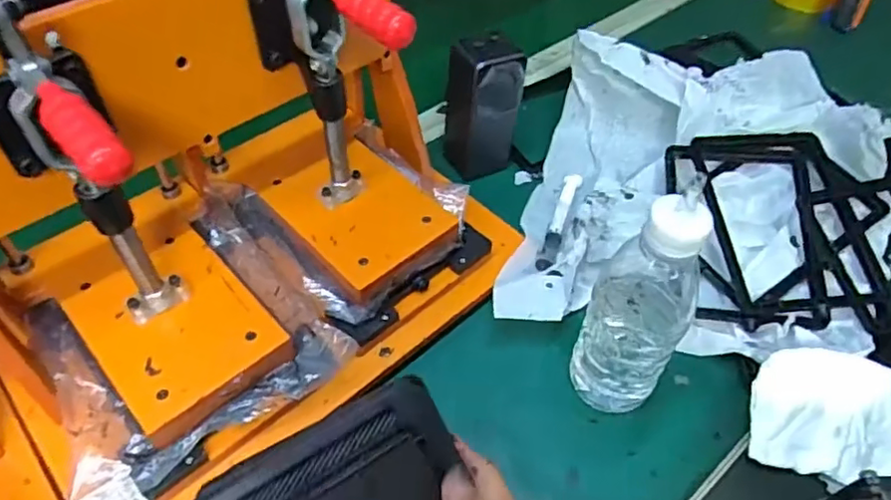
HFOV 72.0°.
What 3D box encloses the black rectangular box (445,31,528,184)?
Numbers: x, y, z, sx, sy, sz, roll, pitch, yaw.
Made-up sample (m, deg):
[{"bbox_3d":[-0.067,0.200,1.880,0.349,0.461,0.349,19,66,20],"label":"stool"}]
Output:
[{"bbox_3d":[0.037,-0.135,0.578,0.058,0.127,0.054,-17,52,-15],"label":"black rectangular box"}]

